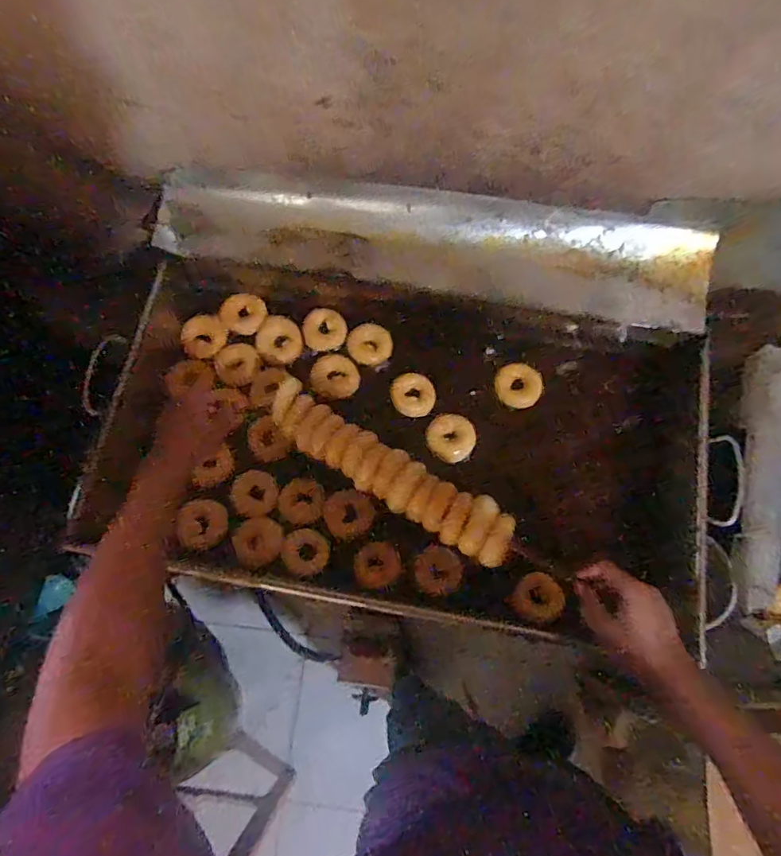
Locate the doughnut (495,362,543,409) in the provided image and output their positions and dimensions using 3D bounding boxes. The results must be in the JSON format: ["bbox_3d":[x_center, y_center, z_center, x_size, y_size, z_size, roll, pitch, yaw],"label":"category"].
[{"bbox_3d":[0.213,-0.070,0.875,0.074,0.026,0.070,0,74,0],"label":"doughnut"}]

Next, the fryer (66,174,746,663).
[{"bbox_3d":[0.033,-0.045,0.804,0.890,0.183,0.571,6,74,2],"label":"fryer"}]

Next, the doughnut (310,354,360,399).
[{"bbox_3d":[-0.093,-0.089,0.903,0.079,0.022,0.071,17,74,5],"label":"doughnut"}]

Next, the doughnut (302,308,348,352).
[{"bbox_3d":[-0.114,-0.171,0.921,0.075,0.020,0.071,0,74,0],"label":"doughnut"}]

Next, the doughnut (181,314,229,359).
[{"bbox_3d":[-0.315,-0.154,0.893,0.065,0.029,0.073,42,78,11],"label":"doughnut"}]

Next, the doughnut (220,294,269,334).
[{"bbox_3d":[-0.254,-0.198,0.917,0.069,0.021,0.071,0,74,0],"label":"doughnut"}]

